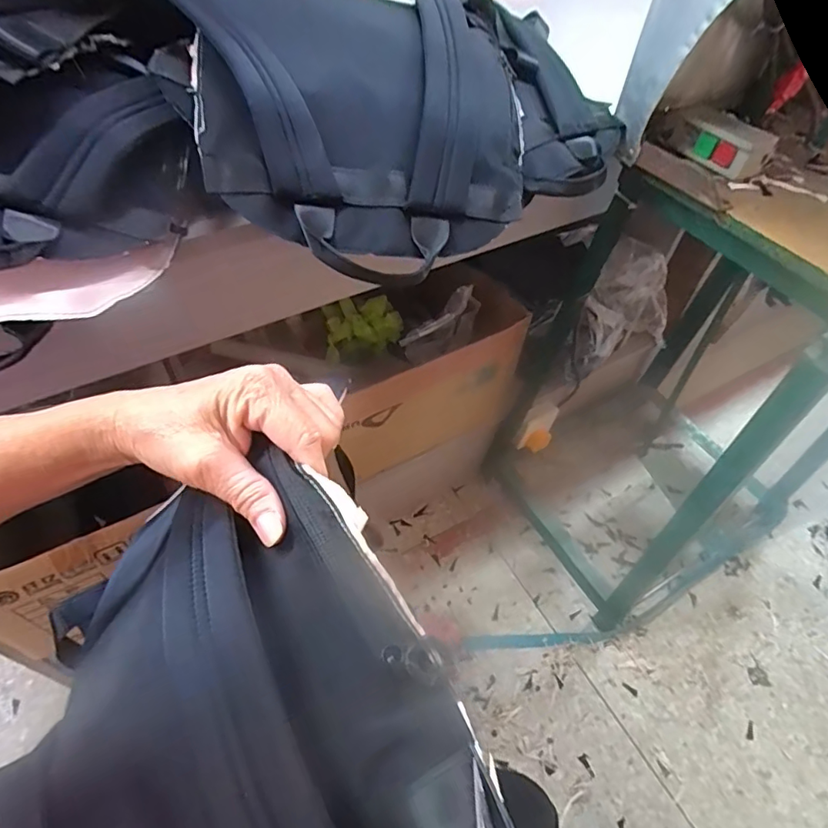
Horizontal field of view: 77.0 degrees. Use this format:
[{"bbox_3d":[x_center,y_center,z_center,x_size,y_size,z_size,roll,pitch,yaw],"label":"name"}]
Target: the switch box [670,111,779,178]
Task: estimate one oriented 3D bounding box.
[{"bbox_3d":[0.332,-0.296,0.563,0.054,0.039,0.098,-19,55,-19],"label":"switch box"}]

